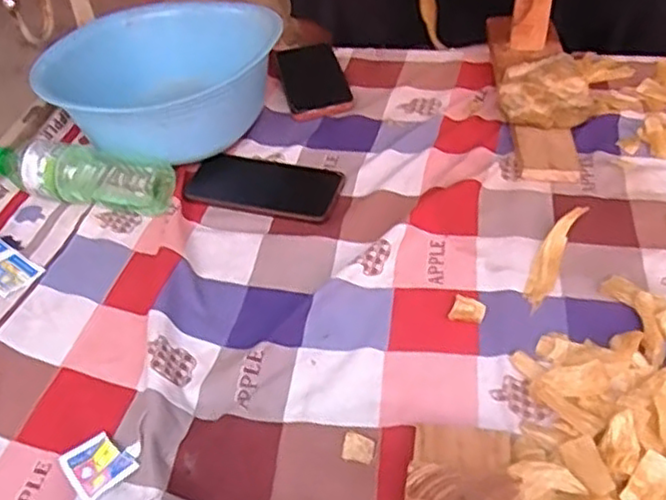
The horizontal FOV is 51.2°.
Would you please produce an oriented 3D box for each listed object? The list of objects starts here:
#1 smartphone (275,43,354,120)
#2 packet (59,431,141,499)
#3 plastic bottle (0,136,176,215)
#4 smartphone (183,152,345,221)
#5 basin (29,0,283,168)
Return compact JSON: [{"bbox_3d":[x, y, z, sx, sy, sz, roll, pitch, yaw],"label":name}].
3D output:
[{"bbox_3d":[-0.026,-0.221,0.906,0.081,0.009,0.141,-14,51,-4],"label":"smartphone"},{"bbox_3d":[-0.178,0.164,0.539,0.052,0.009,0.046,-33,49,-25],"label":"packet"},{"bbox_3d":[-0.283,-0.089,0.772,0.222,0.057,0.077,5,45,14],"label":"plastic bottle"},{"bbox_3d":[-0.073,-0.075,0.765,0.163,0.014,0.083,8,45,16],"label":"smartphone"},{"bbox_3d":[-0.208,-0.209,0.840,0.259,0.092,0.259,-29,47,-21],"label":"basin"}]

